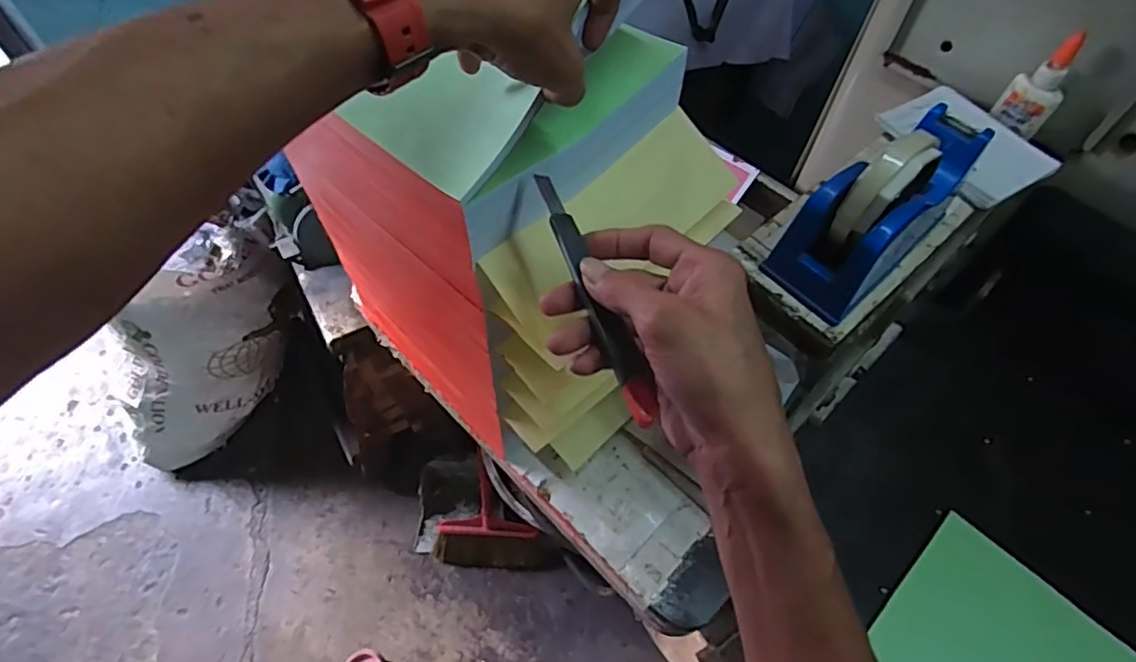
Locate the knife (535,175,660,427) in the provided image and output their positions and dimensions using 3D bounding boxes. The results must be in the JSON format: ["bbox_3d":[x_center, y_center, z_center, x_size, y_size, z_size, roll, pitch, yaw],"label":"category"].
[{"bbox_3d":[0.012,-0.023,0.324,0.013,0.019,0.158,-16,62,-12],"label":"knife"}]

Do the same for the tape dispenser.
[{"bbox_3d":[0.225,-0.094,0.431,0.159,0.114,0.066,-37,66,-23],"label":"tape dispenser"}]

